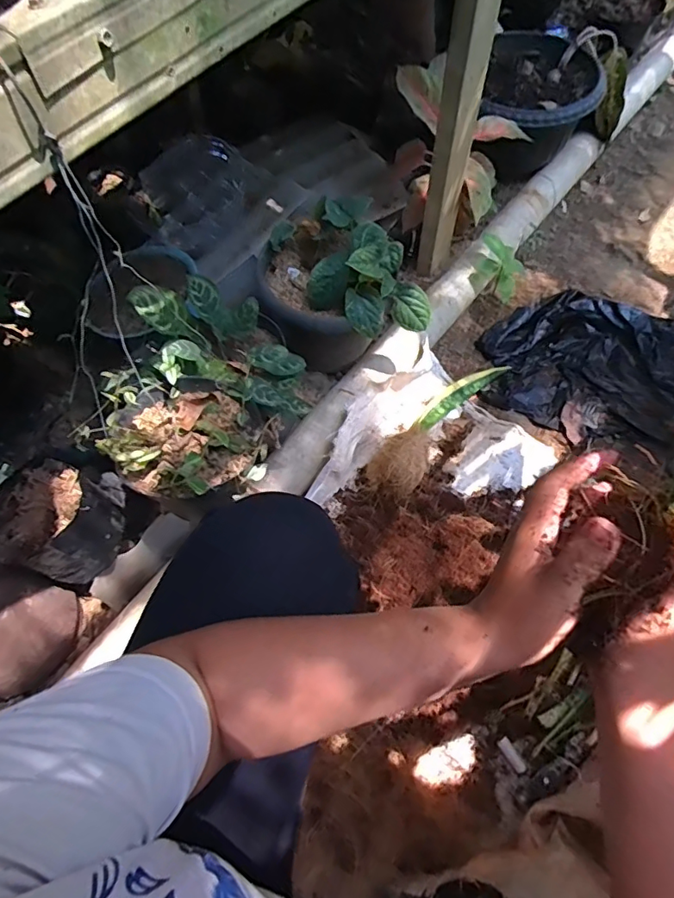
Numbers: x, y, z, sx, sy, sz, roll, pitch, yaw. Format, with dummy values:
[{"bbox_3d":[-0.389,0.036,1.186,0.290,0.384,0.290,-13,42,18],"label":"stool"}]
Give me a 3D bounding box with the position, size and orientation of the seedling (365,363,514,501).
[{"bbox_3d":[0.188,-0.057,0.966,0.098,0.073,0.386,34,56,18],"label":"seedling"}]

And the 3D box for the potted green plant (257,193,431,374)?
[{"bbox_3d":[0.001,-0.249,0.866,0.245,0.222,0.226,-1,63,2],"label":"potted green plant"}]

